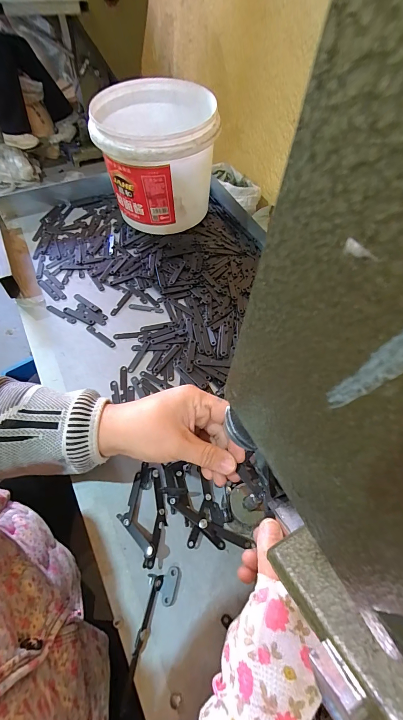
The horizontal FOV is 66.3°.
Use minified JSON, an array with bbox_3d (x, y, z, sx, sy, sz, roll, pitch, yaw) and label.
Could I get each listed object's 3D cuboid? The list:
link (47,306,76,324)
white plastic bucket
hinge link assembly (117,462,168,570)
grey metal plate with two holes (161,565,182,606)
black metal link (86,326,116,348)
[{"bbox_3d":[-0.201,-0.065,0.442,0.051,0.004,0.009,29,63,15],"label":"link"},{"bbox_3d":[-0.075,-0.321,0.509,0.172,0.157,0.182,-11,60,-7],"label":"white plastic bucket"},{"bbox_3d":[-0.056,0.150,0.307,0.047,0.017,0.084,15,60,8],"label":"hinge link assembly"},{"bbox_3d":[-0.028,0.207,0.282,0.015,0.004,0.029,11,59,5],"label":"grey metal plate with two holes"},{"bbox_3d":[-0.139,-0.033,0.426,0.052,0.004,0.009,33,64,17],"label":"black metal link"}]

